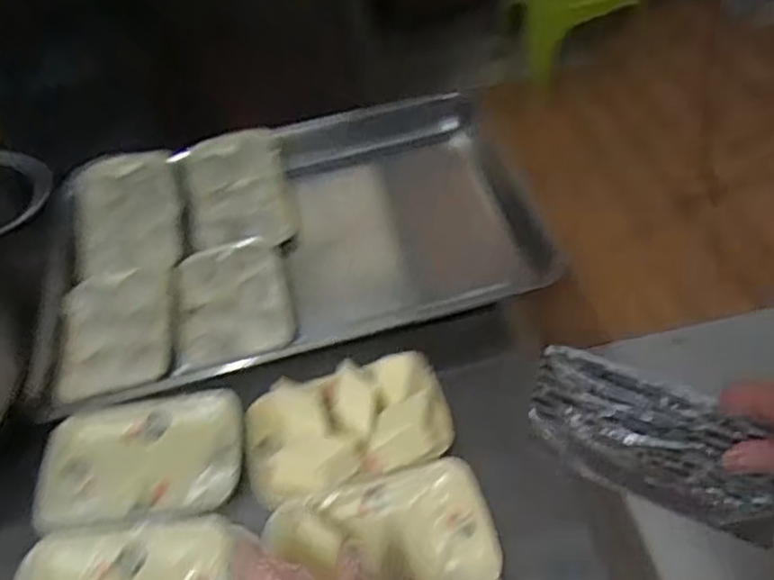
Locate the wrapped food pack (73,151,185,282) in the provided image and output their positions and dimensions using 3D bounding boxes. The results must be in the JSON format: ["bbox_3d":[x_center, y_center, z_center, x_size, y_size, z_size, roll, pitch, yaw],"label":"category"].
[{"bbox_3d":[-0.345,-0.108,0.886,0.132,0.031,0.224,-15,48,-4],"label":"wrapped food pack"}]

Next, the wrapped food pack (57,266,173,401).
[{"bbox_3d":[-0.316,0.043,0.776,0.128,0.023,0.169,-11,48,0],"label":"wrapped food pack"}]

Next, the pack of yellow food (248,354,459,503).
[{"bbox_3d":[-0.039,0.127,0.644,0.193,0.037,0.122,-15,48,-4],"label":"pack of yellow food"}]

